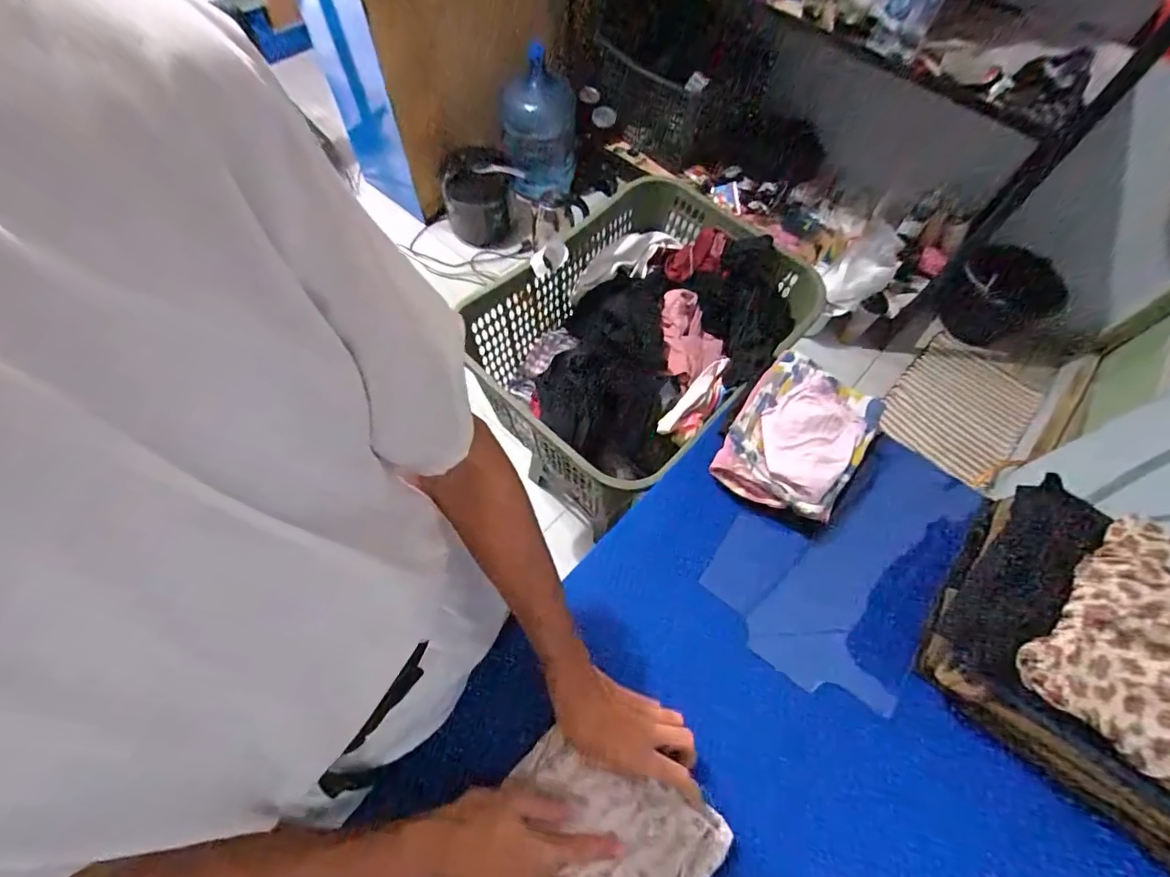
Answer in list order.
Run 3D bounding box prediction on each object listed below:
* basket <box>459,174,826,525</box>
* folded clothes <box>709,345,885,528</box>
[{"bbox_3d":[0.091,-0.175,0.907,0.555,0.201,0.409,-41,72,-20],"label":"basket"},{"bbox_3d":[0.271,-0.005,0.632,0.151,0.040,0.206,33,66,13],"label":"folded clothes"}]

